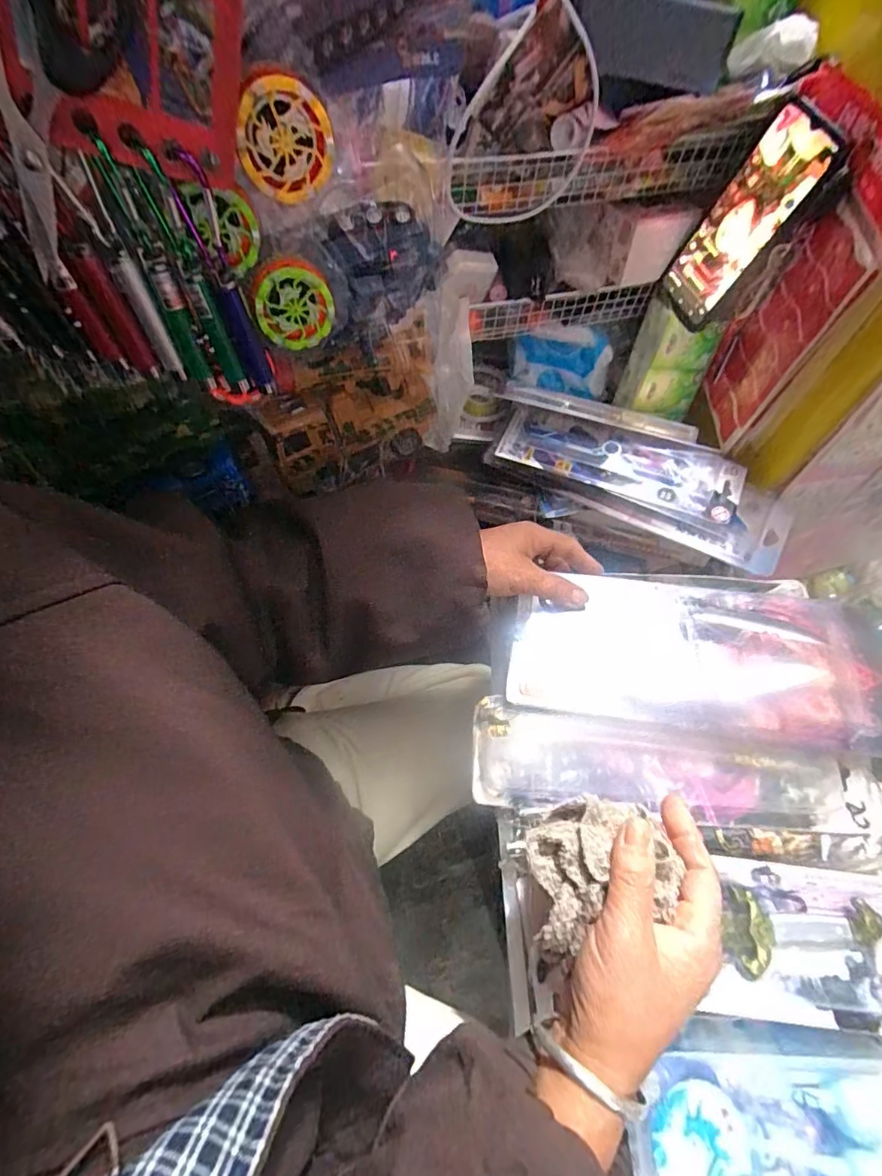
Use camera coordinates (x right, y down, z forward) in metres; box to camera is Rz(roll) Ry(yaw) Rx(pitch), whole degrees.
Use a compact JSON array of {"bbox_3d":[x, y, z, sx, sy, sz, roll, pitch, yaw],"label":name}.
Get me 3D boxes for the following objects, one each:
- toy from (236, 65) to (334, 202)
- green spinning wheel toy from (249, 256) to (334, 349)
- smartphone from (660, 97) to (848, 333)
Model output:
[{"bbox_3d":[-0.067,-0.194,0.217,0.039,0.044,0.007,-17,67,-6],"label":"toy"},{"bbox_3d":[-0.081,-0.155,0.276,0.041,0.041,0.013,-19,68,-7],"label":"green spinning wheel toy"},{"bbox_3d":[0.269,-0.324,0.456,0.011,0.161,0.072,-18,73,-27],"label":"smartphone"}]

